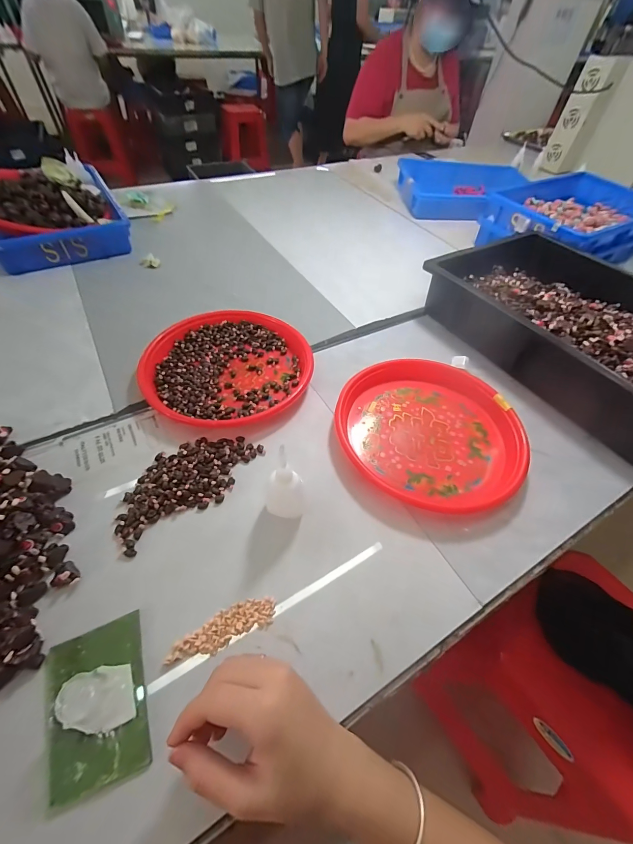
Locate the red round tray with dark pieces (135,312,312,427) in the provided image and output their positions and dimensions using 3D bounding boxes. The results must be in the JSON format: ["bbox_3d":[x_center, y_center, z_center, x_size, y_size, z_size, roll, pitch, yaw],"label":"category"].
[{"bbox_3d":[-0.132,-0.090,0.503,0.232,0.029,0.226,2,53,-3],"label":"red round tray with dark pieces"}]

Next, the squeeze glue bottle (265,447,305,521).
[{"bbox_3d":[-0.032,0.059,0.335,0.042,0.109,0.036,0,53,-5],"label":"squeeze glue bottle"}]

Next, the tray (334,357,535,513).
[{"bbox_3d":[0.150,0.008,0.446,0.245,0.032,0.227,7,53,1],"label":"tray"}]

